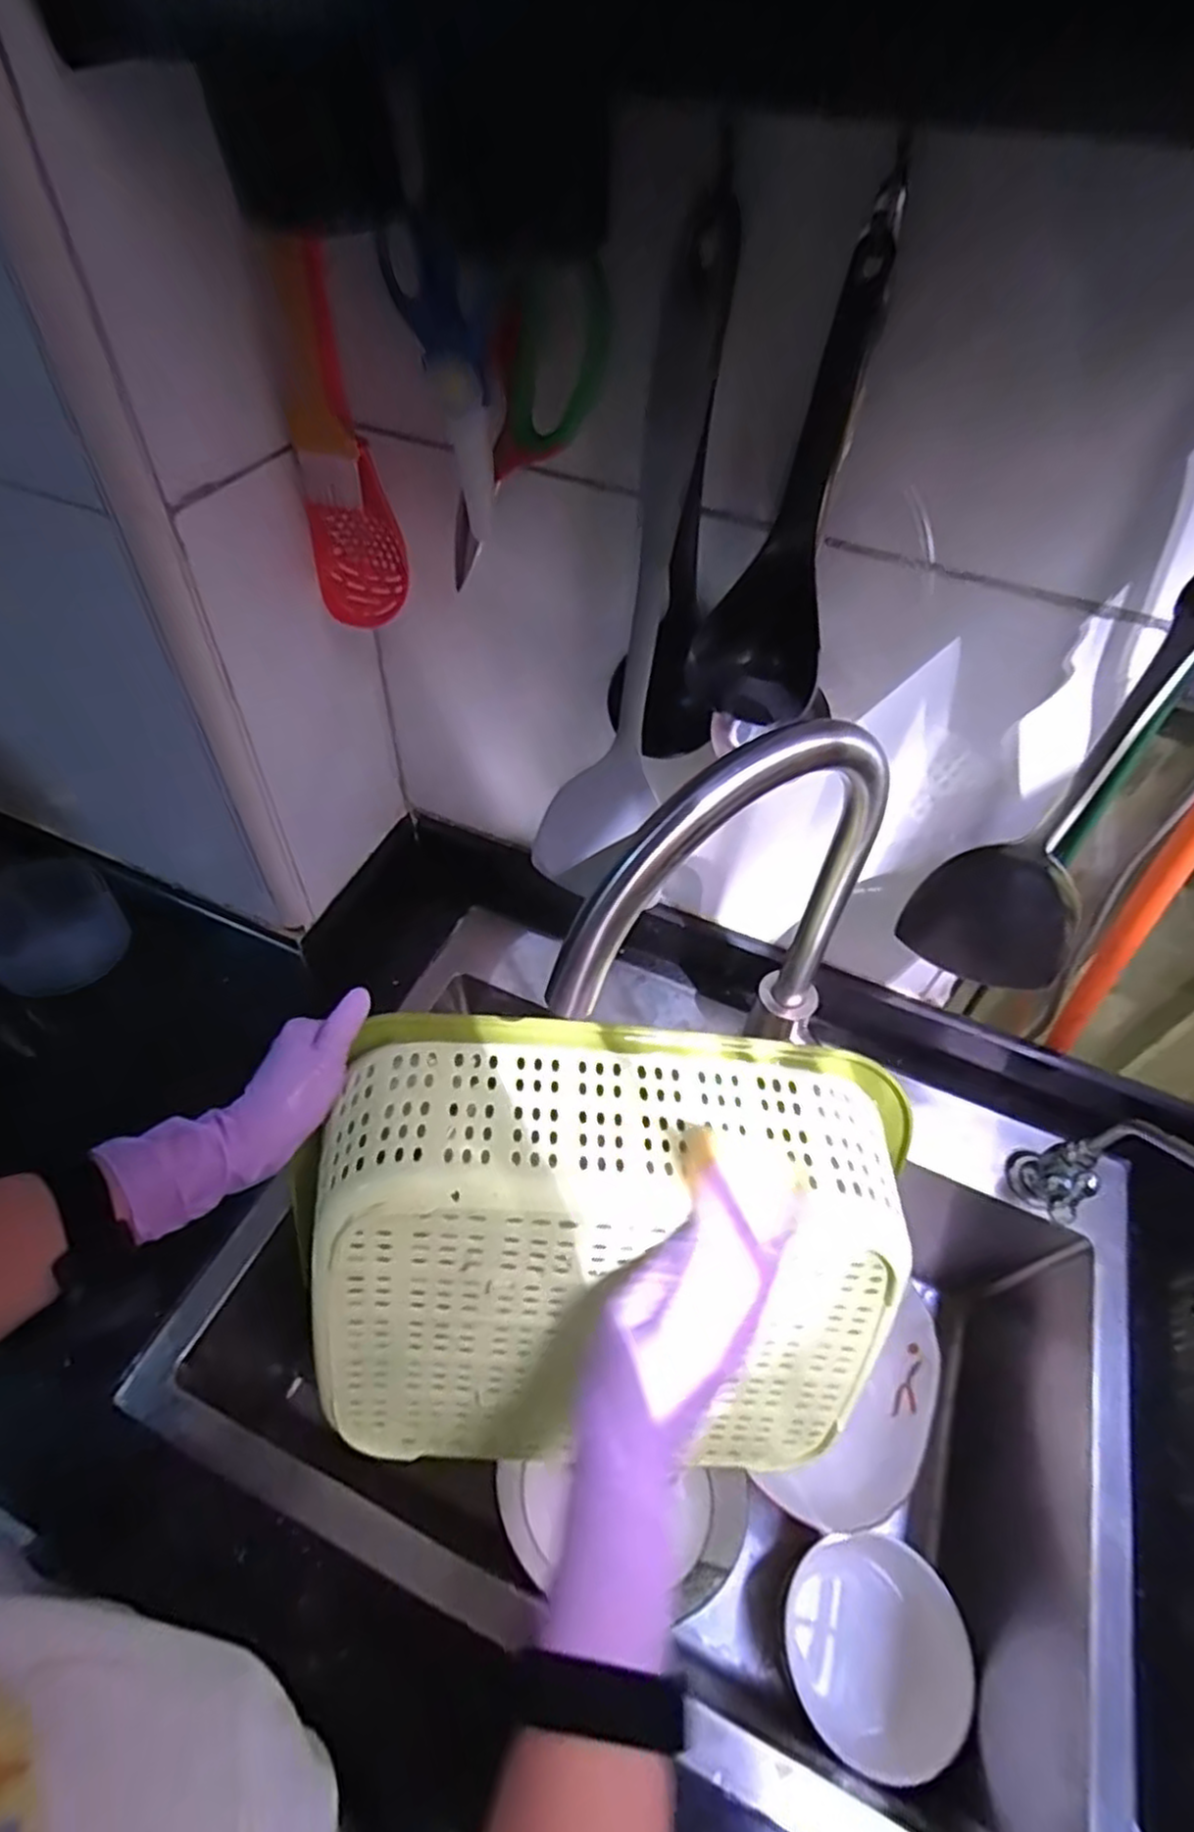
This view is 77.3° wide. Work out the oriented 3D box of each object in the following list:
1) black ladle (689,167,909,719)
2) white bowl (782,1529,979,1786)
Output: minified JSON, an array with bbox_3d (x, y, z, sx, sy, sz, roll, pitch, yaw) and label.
[{"bbox_3d":[0.096,-0.194,0.361,0.066,0.214,0.028,16,51,6],"label":"black ladle"},{"bbox_3d":[0.195,0.510,0.522,0.119,0.042,0.119,-2,52,-8],"label":"white bowl"}]

